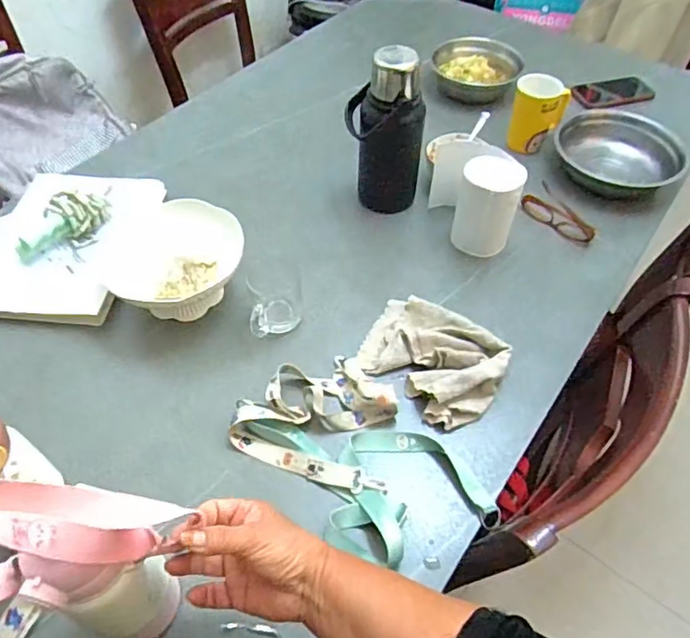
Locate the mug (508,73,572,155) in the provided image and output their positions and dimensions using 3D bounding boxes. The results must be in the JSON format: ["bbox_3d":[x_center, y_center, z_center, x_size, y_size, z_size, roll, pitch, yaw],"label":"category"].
[{"bbox_3d":[0.340,-0.375,1.009,0.097,0.127,0.079,21,55,14],"label":"mug"}]

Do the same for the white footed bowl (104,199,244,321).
[{"bbox_3d":[-0.242,-0.076,0.807,0.190,0.106,0.167,30,58,20],"label":"white footed bowl"}]

